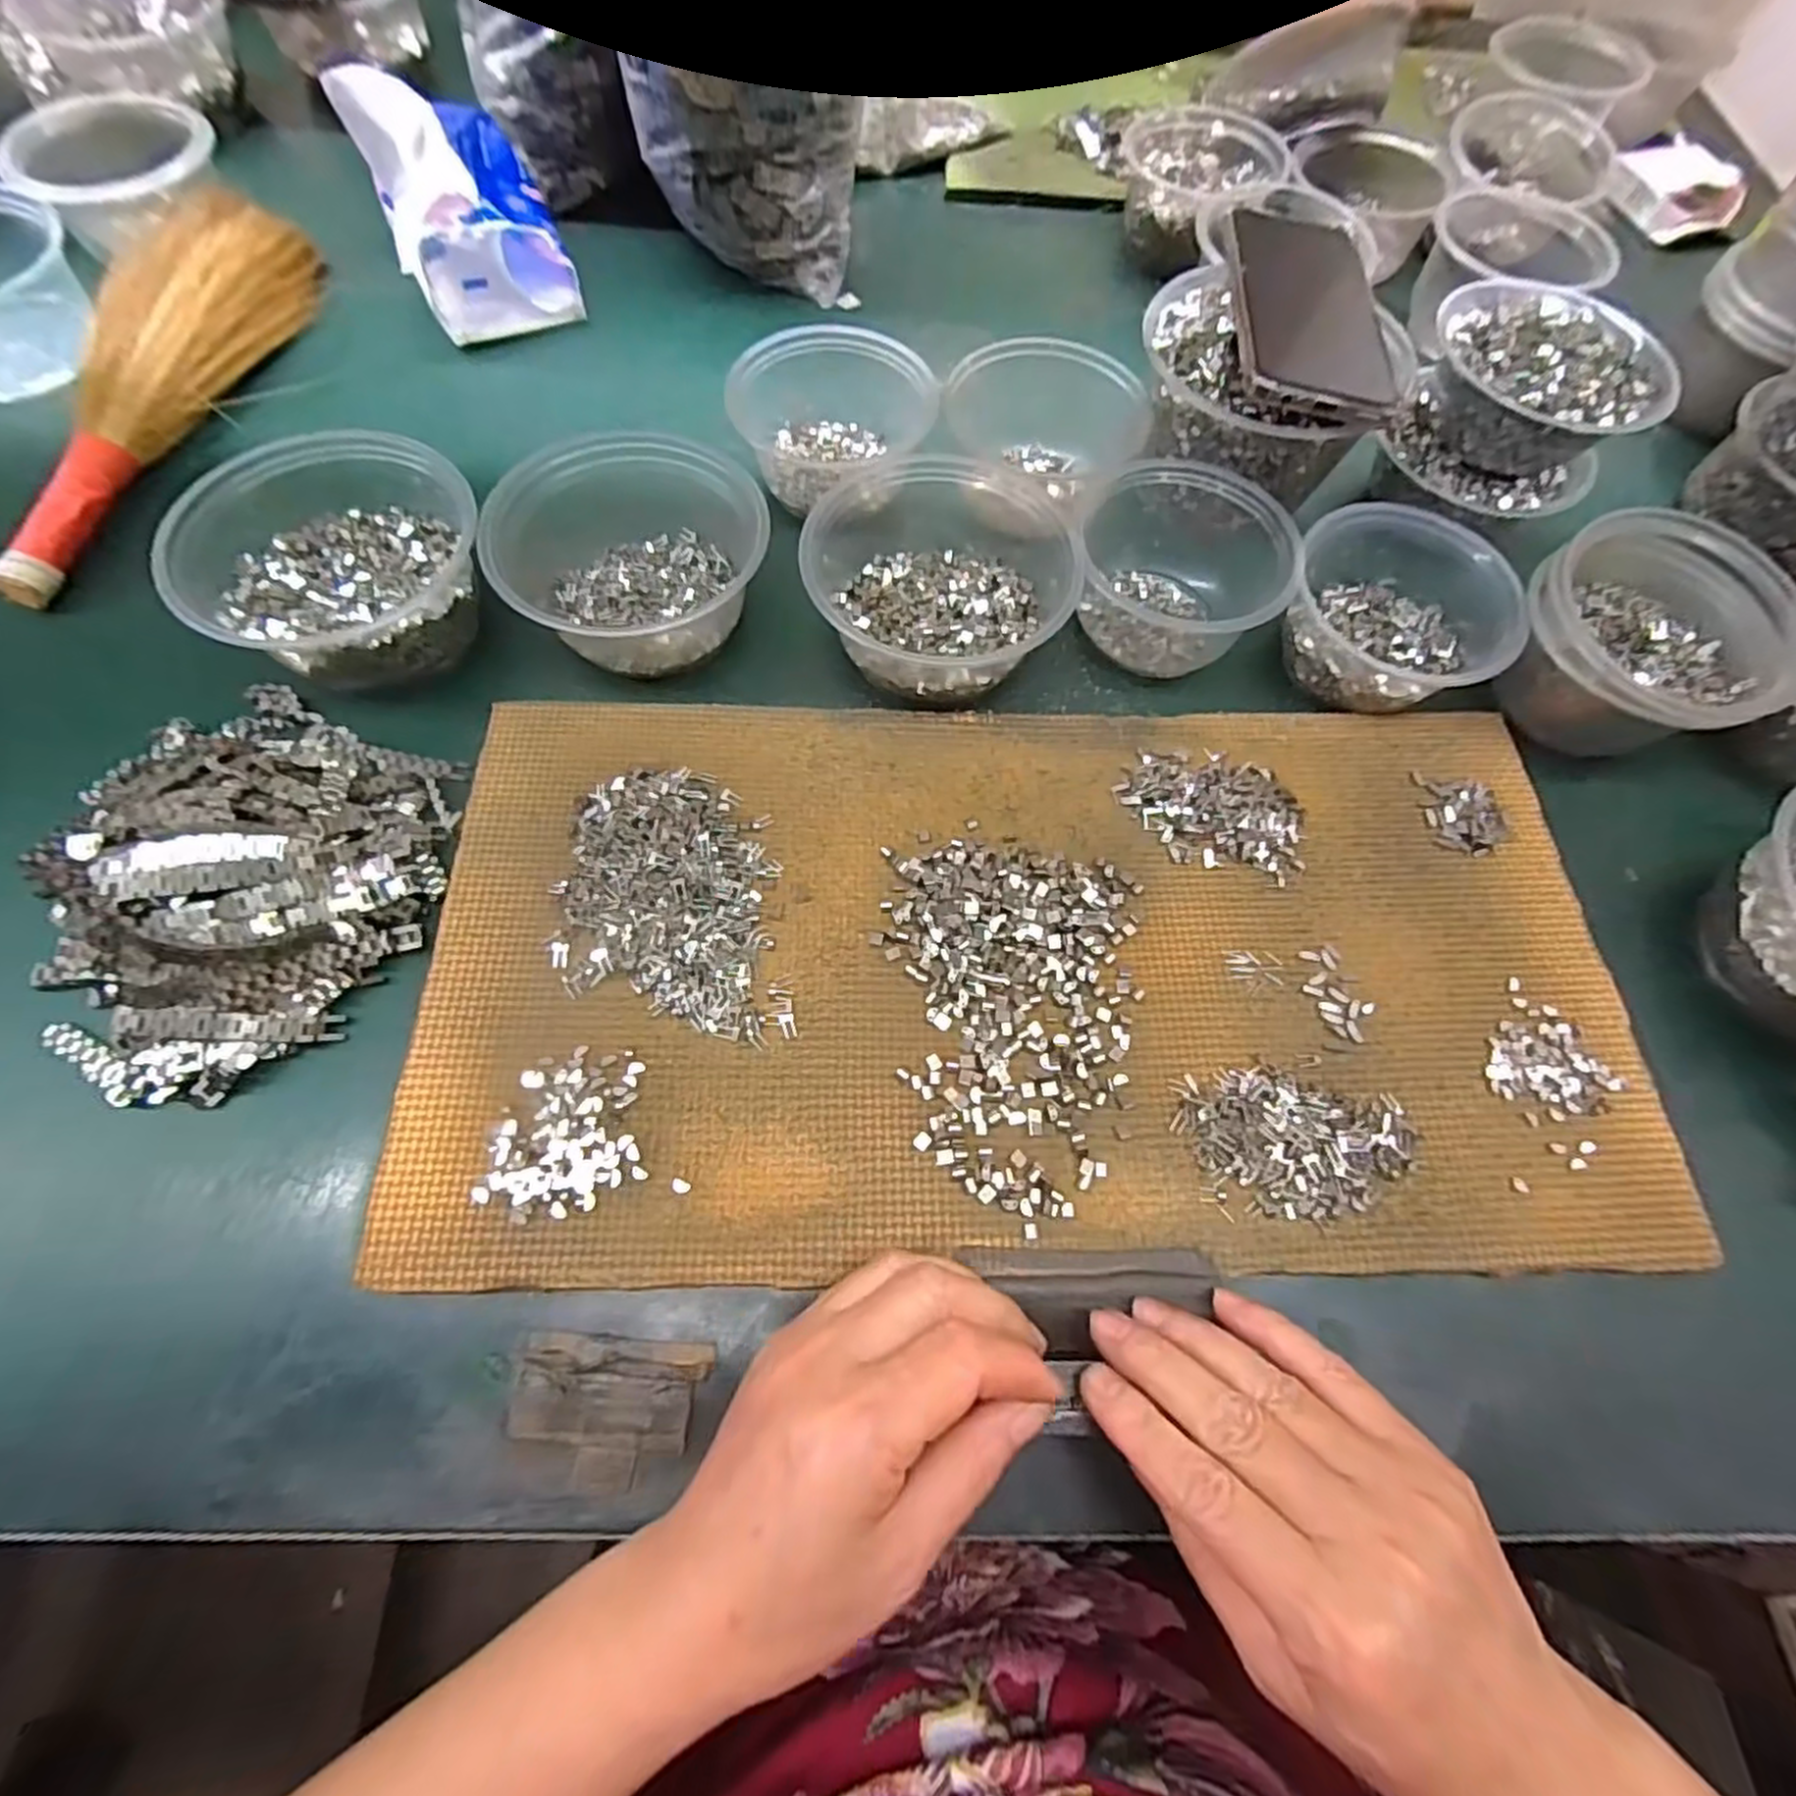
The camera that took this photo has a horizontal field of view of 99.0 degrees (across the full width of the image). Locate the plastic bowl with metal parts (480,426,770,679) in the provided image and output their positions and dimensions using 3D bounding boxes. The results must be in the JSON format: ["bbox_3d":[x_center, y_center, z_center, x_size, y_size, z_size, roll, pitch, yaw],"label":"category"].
[{"bbox_3d":[-0.134,-0.180,0.394,0.132,0.051,0.123,1,68,-2],"label":"plastic bowl with metal parts"}]

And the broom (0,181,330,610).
[{"bbox_3d":[-0.433,-0.303,0.452,0.066,0.059,0.318,5,68,-1],"label":"broom"}]

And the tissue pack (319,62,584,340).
[{"bbox_3d":[-0.283,-0.452,0.501,0.102,0.099,0.147,-21,71,-10],"label":"tissue pack"}]

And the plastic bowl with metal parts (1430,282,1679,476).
[{"bbox_3d":[0.346,-0.283,0.420,0.111,0.046,0.123,-38,74,-16],"label":"plastic bowl with metal parts"}]

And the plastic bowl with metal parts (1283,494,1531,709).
[{"bbox_3d":[0.263,-0.154,0.407,0.106,0.052,0.105,1,68,-2],"label":"plastic bowl with metal parts"}]

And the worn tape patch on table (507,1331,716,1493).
[{"bbox_3d":[-0.103,0.181,0.270,0.066,0.004,0.044,5,68,0],"label":"worn tape patch on table"}]

